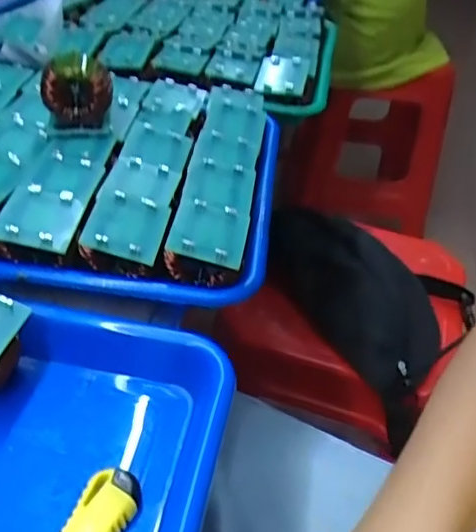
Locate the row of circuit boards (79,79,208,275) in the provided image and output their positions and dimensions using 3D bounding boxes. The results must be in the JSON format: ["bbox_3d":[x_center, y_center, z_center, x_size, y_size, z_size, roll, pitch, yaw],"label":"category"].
[{"bbox_3d":[-0.061,-0.079,0.436,0.047,0.033,0.236,6,41,0],"label":"row of circuit boards"}]

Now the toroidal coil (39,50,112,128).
[{"bbox_3d":[-0.116,-0.130,0.430,0.046,0.054,0.028,3,41,-3],"label":"toroidal coil"}]

